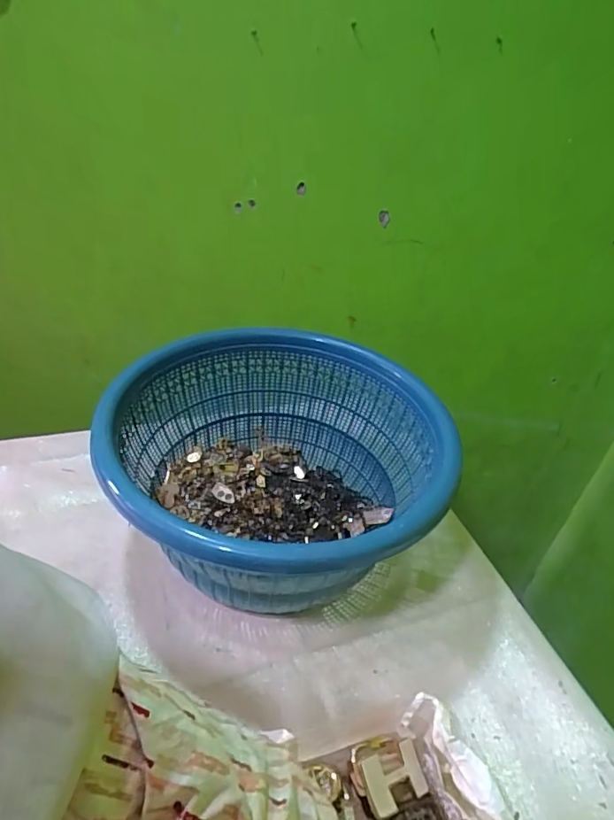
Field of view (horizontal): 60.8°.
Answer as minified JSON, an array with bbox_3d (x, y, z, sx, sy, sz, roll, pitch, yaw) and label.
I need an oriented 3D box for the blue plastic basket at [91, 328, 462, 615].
[{"bbox_3d":[-0.031,0.072,0.610,0.350,0.174,0.365,4,36,-3],"label":"blue plastic basket"}]

